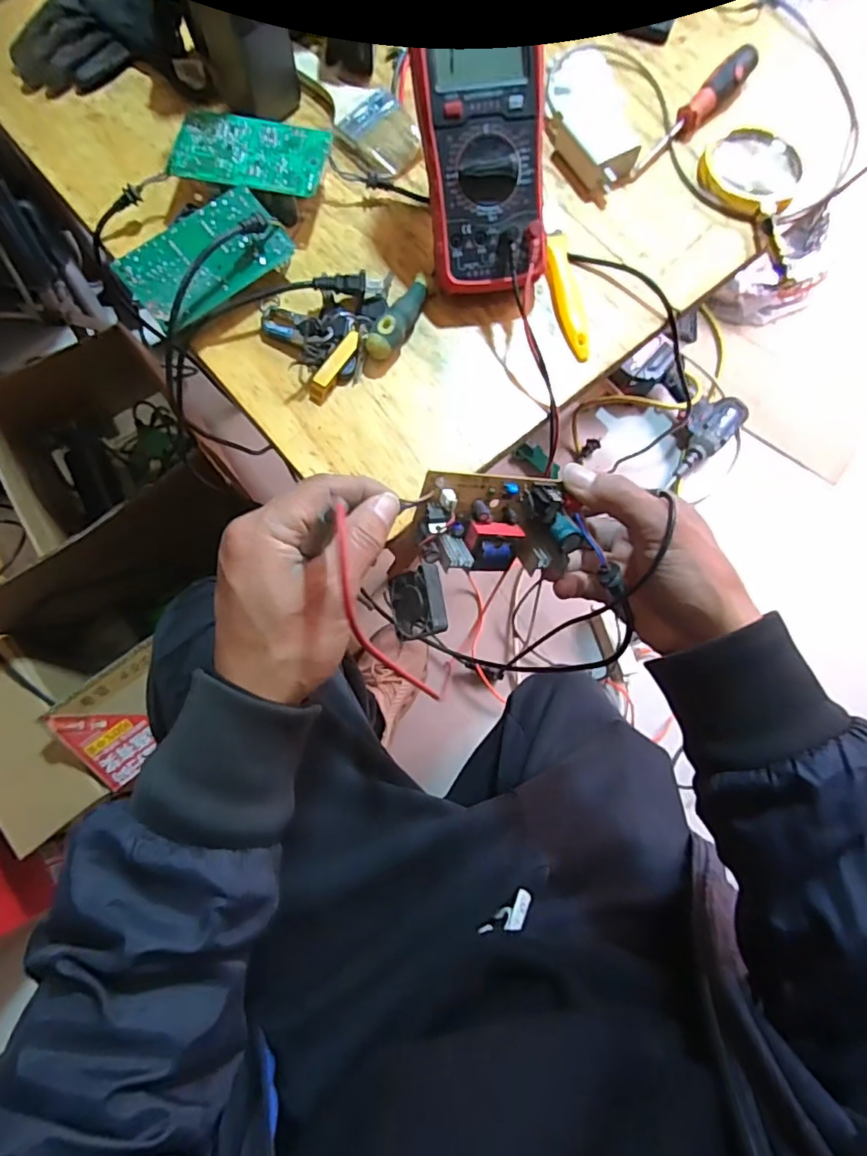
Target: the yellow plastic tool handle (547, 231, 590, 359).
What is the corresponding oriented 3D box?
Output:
[{"bbox_3d":[0.110,-0.234,0.468,0.022,0.018,0.112,-11,76,-4],"label":"yellow plastic tool handle"}]

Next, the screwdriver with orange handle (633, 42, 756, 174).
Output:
[{"bbox_3d":[0.237,-0.419,0.510,0.024,0.029,0.155,43,79,9],"label":"screwdriver with orange handle"}]

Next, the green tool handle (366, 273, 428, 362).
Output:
[{"bbox_3d":[-0.026,-0.210,0.453,0.021,0.024,0.080,26,77,5],"label":"green tool handle"}]

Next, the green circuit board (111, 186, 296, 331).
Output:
[{"bbox_3d":[-0.177,-0.250,0.441,0.122,0.013,0.067,-38,92,-12],"label":"green circuit board"}]

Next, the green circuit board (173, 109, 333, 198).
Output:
[{"bbox_3d":[-0.149,-0.349,0.466,0.120,0.008,0.069,9,76,1],"label":"green circuit board"}]

